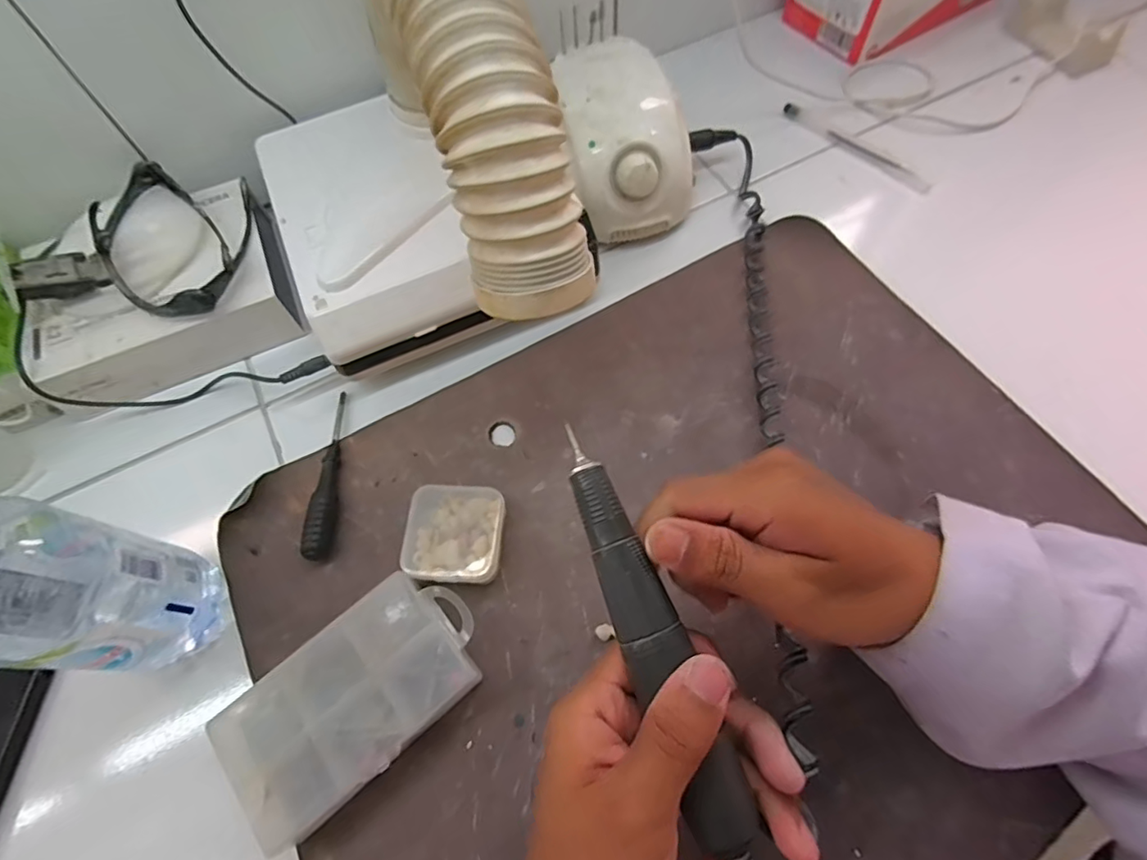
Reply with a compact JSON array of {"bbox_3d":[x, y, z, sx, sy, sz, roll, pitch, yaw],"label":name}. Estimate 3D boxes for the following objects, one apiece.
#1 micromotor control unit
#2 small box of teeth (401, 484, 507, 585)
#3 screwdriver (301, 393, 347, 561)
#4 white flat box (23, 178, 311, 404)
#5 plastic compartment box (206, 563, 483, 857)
[{"bbox_3d":[0.038,-0.223,0.423,0.099,0.081,0.135,-11,64,-2],"label":"micromotor control unit"},{"bbox_3d":[-0.070,0.062,0.325,0.055,0.022,0.057,3,65,5],"label":"small box of teeth"},{"bbox_3d":[-0.156,0.025,0.349,0.014,0.017,0.115,-3,64,2],"label":"screwdriver"},{"bbox_3d":[-0.289,-0.102,0.396,0.166,0.057,0.129,-20,65,-6],"label":"white flat box"},{"bbox_3d":[-0.110,0.138,0.284,0.126,0.034,0.072,-38,68,-14],"label":"plastic compartment box"}]

